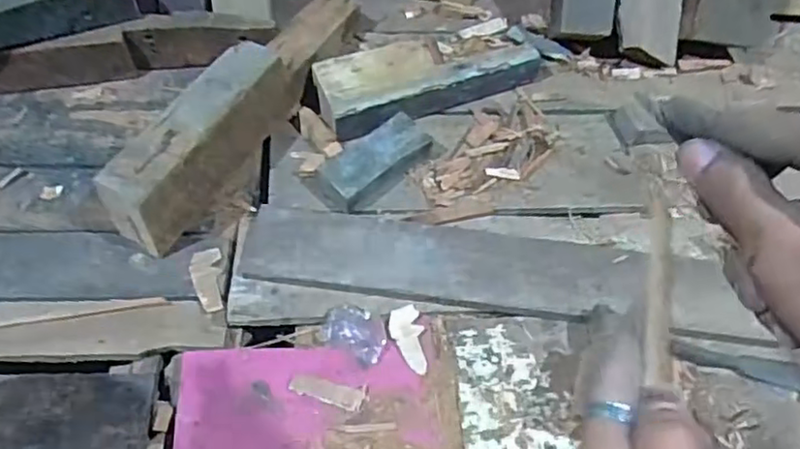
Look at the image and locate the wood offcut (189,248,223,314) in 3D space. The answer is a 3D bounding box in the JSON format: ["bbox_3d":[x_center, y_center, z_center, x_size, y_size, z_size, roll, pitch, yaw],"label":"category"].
[{"bbox_3d":[-0.231,0.066,0.785,0.035,0.008,0.083,-9,58,-8],"label":"wood offcut"}]

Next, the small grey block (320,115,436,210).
[{"bbox_3d":[-0.036,-0.087,0.896,0.073,0.035,0.170,39,63,21],"label":"small grey block"}]

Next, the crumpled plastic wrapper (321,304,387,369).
[{"bbox_3d":[-0.051,0.127,0.765,0.074,0.024,0.051,33,61,18],"label":"crumpled plastic wrapper"}]

